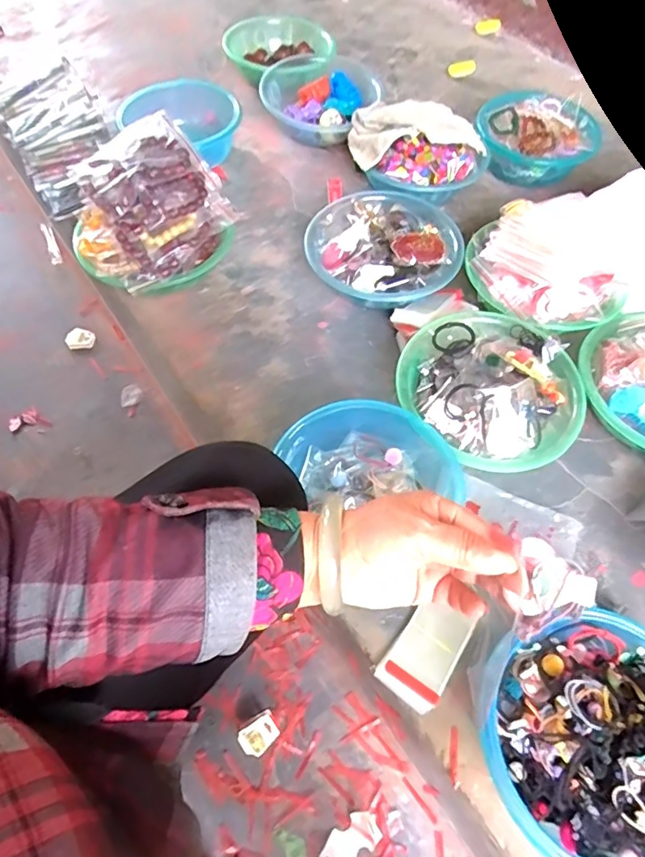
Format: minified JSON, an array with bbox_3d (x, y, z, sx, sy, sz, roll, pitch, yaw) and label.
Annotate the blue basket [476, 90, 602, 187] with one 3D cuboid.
[{"bbox_3d":[0.412,-0.556,1.021,0.208,0.085,0.213,1,58,-2],"label":"blue basket"}]

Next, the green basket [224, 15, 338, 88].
[{"bbox_3d":[-0.093,-0.798,1.144,0.233,0.072,0.221,-14,60,-11],"label":"green basket"}]

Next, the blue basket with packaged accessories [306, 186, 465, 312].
[{"bbox_3d":[0.110,-0.295,0.847,0.232,0.094,0.251,27,61,14],"label":"blue basket with packaged accessories"}]

